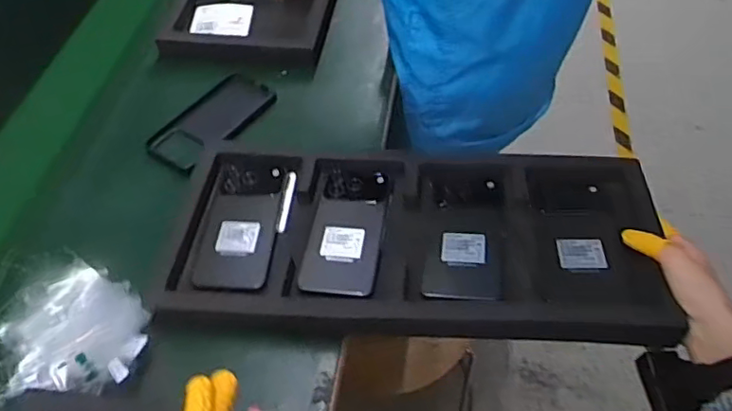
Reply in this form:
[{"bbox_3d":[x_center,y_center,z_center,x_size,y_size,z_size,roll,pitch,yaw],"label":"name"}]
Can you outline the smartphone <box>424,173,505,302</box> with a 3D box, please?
[{"bbox_3d":[0.101,0.028,0.600,0.075,0.007,0.155,2,46,11],"label":"smartphone"}]

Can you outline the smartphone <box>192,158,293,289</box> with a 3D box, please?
[{"bbox_3d":[-0.130,0.015,0.632,0.073,0.014,0.161,1,52,4],"label":"smartphone"}]

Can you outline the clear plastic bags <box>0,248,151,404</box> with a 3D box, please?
[{"bbox_3d":[-0.283,0.108,0.560,0.155,0.029,0.132,-4,52,0],"label":"clear plastic bags"}]

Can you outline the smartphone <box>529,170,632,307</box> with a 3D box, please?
[{"bbox_3d":[0.210,0.027,0.580,0.084,0.012,0.175,-2,42,12],"label":"smartphone"}]

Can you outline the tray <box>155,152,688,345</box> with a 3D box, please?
[{"bbox_3d":[0.043,0.028,0.603,0.463,0.041,0.227,1,52,8],"label":"tray"}]

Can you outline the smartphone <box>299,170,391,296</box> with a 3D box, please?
[{"bbox_3d":[-0.019,0.021,0.617,0.073,0.009,0.158,5,52,7],"label":"smartphone"}]

